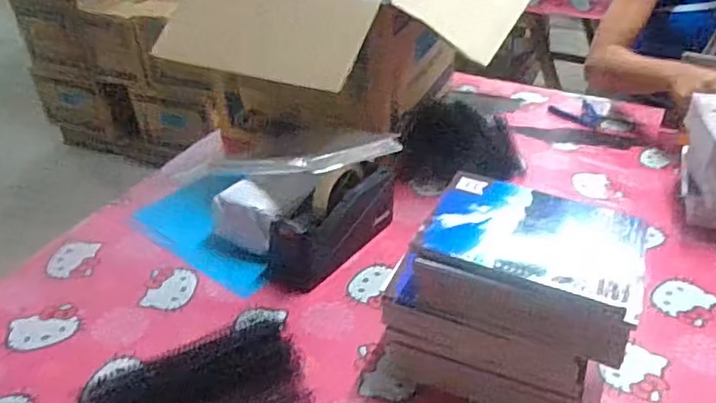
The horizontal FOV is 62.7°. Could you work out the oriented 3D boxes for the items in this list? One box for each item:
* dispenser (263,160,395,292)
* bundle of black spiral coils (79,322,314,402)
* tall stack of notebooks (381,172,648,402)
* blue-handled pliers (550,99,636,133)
[{"bbox_3d":[-0.033,0.020,0.803,0.070,0.108,0.208,25,43,31],"label":"dispenser"},{"bbox_3d":[-0.168,0.209,0.632,0.223,0.026,0.141,-17,39,-22],"label":"bundle of black spiral coils"},{"bbox_3d":[0.158,0.102,0.625,0.222,0.184,0.153,15,38,20],"label":"tall stack of notebooks"},{"bbox_3d":[0.460,-0.168,1.161,0.074,0.016,0.157,-24,42,-30],"label":"blue-handled pliers"}]

